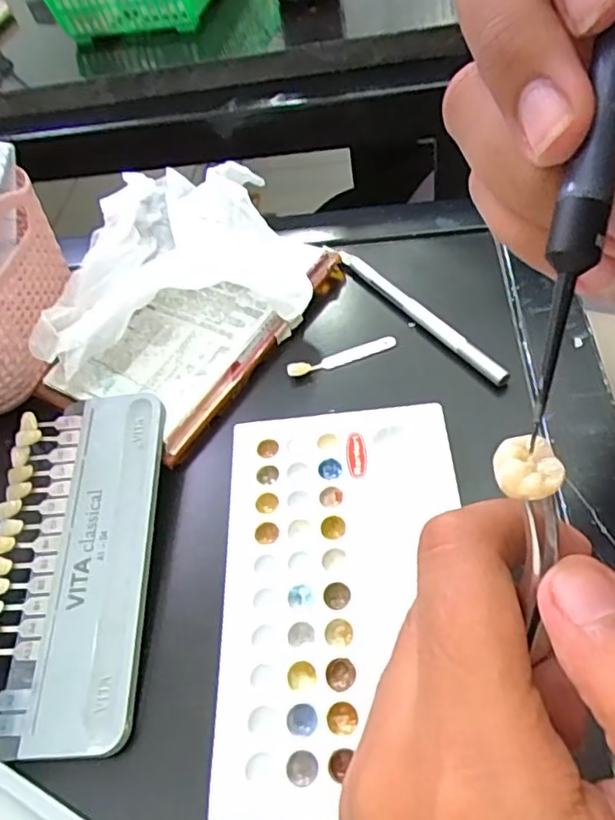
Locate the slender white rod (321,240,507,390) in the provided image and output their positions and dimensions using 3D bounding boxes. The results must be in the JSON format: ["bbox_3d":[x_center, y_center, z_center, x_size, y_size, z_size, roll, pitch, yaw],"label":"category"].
[{"bbox_3d":[0.053,-0.053,0.314,0.010,0.010,0.130,-35,54,-16],"label":"slender white rod"}]

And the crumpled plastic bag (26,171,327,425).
[{"bbox_3d":[-0.062,-0.070,0.318,0.121,0.041,0.156,18,58,23],"label":"crumpled plastic bag"}]

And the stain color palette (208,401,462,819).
[{"bbox_3d":[0.013,0.063,0.228,0.091,0.009,0.149,-6,51,6],"label":"stain color palette"}]

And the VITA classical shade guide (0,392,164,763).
[{"bbox_3d":[-0.097,0.059,0.248,0.068,0.017,0.142,-6,51,6],"label":"VITA classical shade guide"}]

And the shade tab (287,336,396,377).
[{"bbox_3d":[0.017,-0.027,0.305,0.056,0.004,0.006,-18,51,-4],"label":"shade tab"}]

